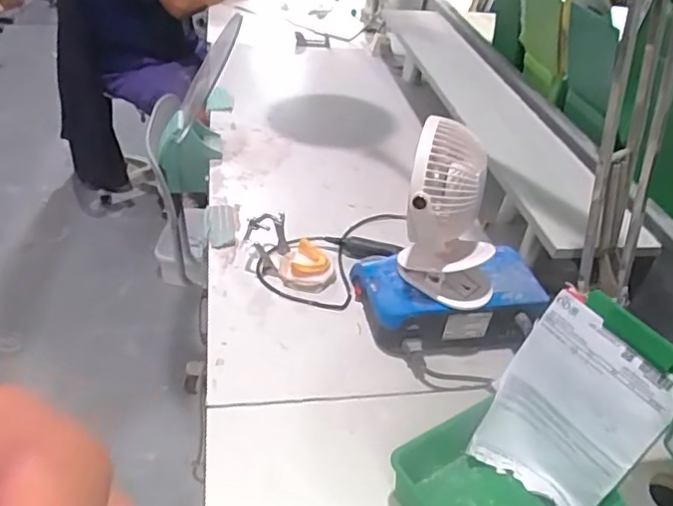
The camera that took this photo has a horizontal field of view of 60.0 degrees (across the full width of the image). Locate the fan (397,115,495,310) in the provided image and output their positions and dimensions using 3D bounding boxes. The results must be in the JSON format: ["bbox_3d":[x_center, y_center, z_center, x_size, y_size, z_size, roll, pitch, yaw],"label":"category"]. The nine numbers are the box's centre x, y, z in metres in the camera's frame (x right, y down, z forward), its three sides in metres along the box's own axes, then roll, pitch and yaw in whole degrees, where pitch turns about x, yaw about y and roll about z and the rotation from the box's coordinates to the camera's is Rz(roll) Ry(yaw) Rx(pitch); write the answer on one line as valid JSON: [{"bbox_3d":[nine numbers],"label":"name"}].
[{"bbox_3d":[0.138,-0.038,0.672,0.120,0.182,0.106,11,38,4],"label":"fan"}]

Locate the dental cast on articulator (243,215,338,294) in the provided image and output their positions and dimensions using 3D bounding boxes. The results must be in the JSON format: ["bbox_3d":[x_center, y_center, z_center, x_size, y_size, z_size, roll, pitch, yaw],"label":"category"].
[{"bbox_3d":[-0.064,0.001,0.827,0.088,0.064,0.130,-25,49,-35],"label":"dental cast on articulator"}]

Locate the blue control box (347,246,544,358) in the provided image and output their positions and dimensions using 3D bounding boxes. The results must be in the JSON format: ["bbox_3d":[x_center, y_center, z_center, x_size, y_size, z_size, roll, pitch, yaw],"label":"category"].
[{"bbox_3d":[0.143,0.063,0.764,0.230,0.081,0.147,4,38,-5],"label":"blue control box"}]

